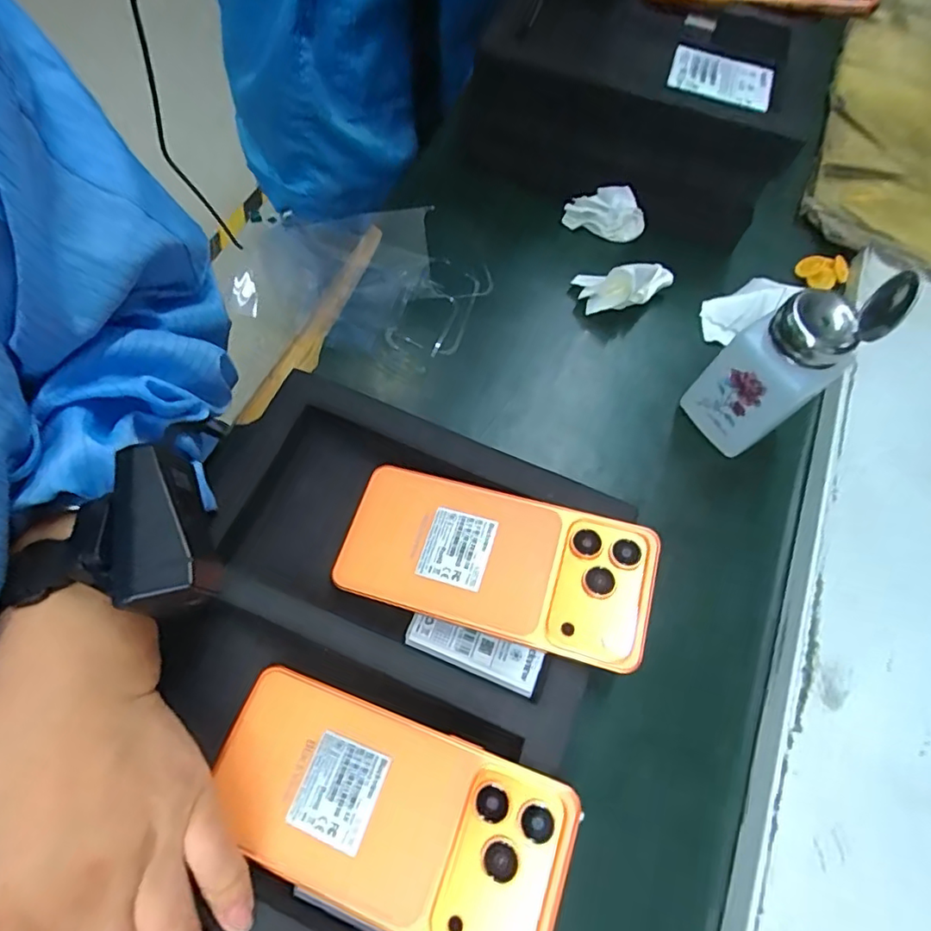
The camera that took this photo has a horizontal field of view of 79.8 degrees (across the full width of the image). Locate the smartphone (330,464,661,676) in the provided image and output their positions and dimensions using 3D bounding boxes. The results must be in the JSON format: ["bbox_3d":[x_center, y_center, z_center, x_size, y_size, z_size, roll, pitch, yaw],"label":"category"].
[{"bbox_3d":[0.015,0.049,0.294,0.160,0.005,0.076,14,67,12],"label":"smartphone"}]

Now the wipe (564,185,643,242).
[{"bbox_3d":[0.106,-0.191,0.421,0.059,0.034,0.015,17,67,2],"label":"wipe"}]

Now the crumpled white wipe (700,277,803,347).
[{"bbox_3d":[0.199,-0.113,0.396,0.063,0.015,0.036,-28,67,17],"label":"crumpled white wipe"}]

